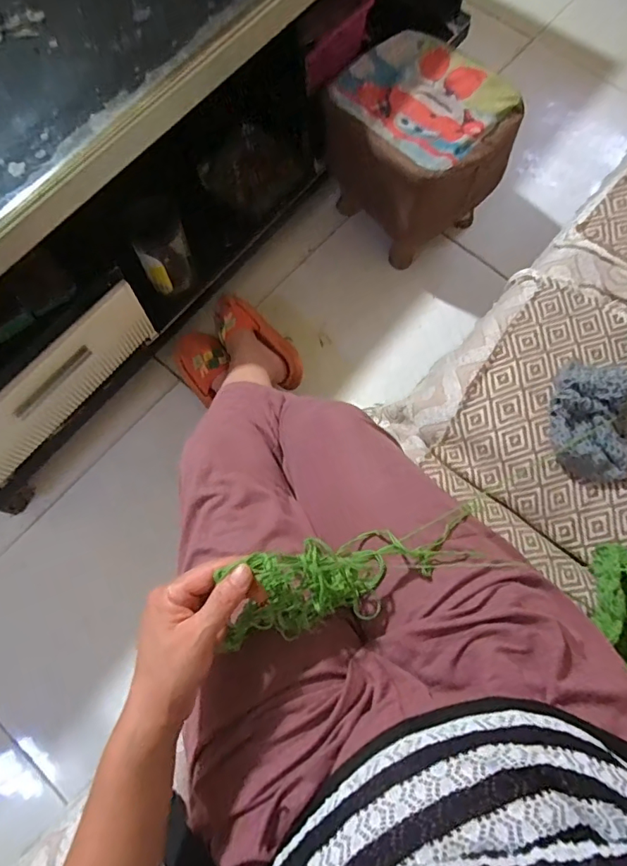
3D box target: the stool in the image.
[{"bbox_3d":[0.178,-0.508,0.904,0.239,0.234,0.273,-42,78,-11],"label":"stool"}]

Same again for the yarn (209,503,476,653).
[{"bbox_3d":[0.035,0.116,0.404,0.215,0.074,0.066,-10,73,-25],"label":"yarn"}]

